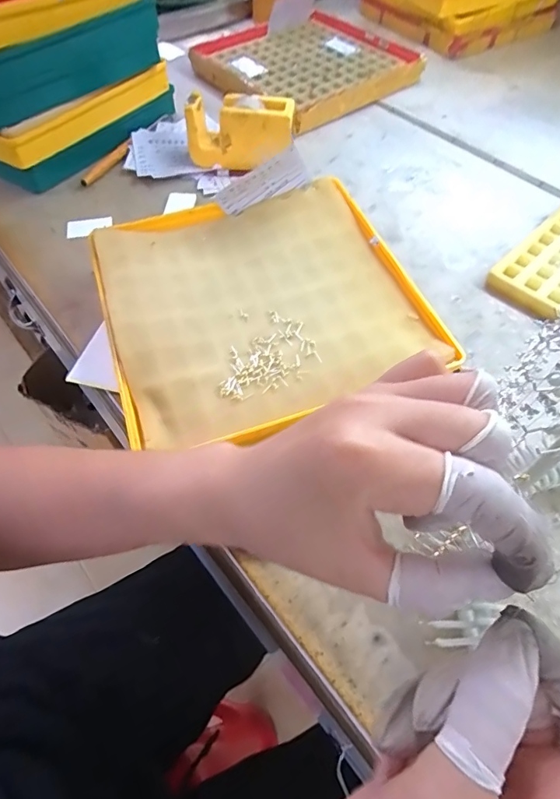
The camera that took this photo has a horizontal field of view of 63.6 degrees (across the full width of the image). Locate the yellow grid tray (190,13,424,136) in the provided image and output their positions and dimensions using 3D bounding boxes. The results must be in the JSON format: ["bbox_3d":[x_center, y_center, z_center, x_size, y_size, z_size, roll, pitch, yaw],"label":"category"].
[{"bbox_3d":[0.038,-0.563,0.759,0.308,0.031,0.306,-31,62,-20],"label":"yellow grid tray"}]

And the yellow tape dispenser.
[{"bbox_3d":[-0.050,-0.339,0.577,0.130,0.069,0.048,7,56,3],"label":"yellow tape dispenser"}]

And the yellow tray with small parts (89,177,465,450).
[{"bbox_3d":[-0.016,-0.097,0.425,0.277,0.023,0.263,-16,61,-10],"label":"yellow tray with small parts"}]

